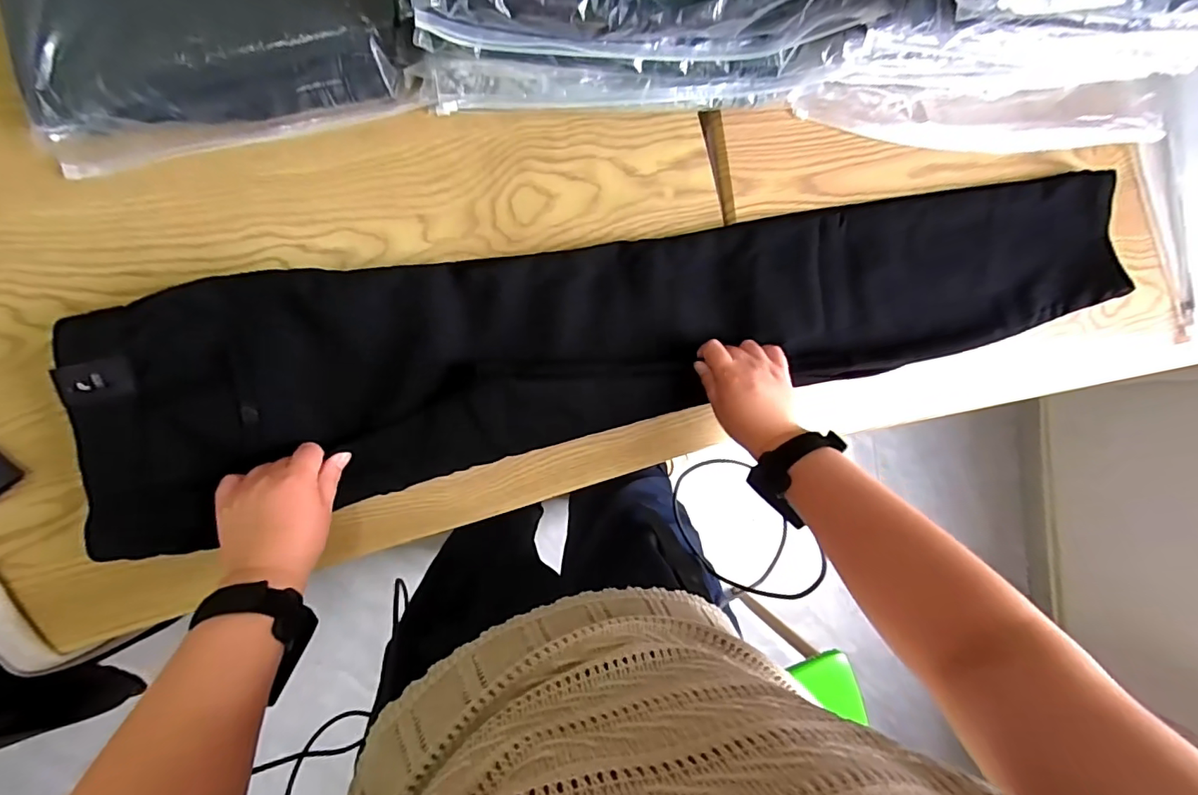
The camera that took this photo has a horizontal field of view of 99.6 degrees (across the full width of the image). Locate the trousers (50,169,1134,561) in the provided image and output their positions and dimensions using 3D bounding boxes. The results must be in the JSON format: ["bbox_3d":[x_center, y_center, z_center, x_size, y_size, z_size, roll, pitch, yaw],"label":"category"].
[{"bbox_3d":[0.081,-0.070,0.496,0.997,0.047,0.185,-12,90,-11],"label":"trousers"}]

